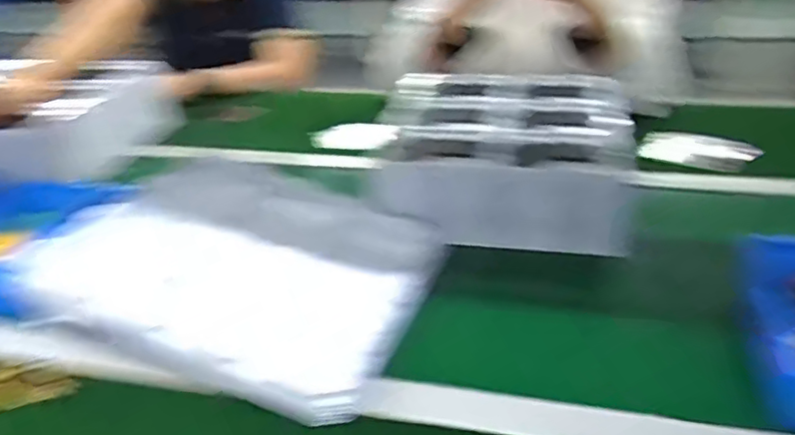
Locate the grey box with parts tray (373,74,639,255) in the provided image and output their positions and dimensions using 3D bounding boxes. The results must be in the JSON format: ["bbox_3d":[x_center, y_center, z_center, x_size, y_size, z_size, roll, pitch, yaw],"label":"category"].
[{"bbox_3d":[0.143,-0.096,0.859,0.300,0.114,0.340,4,30,8],"label":"grey box with parts tray"}]

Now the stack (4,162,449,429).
[{"bbox_3d":[-0.151,0.039,0.634,0.357,0.043,0.277,20,48,9],"label":"stack"}]

